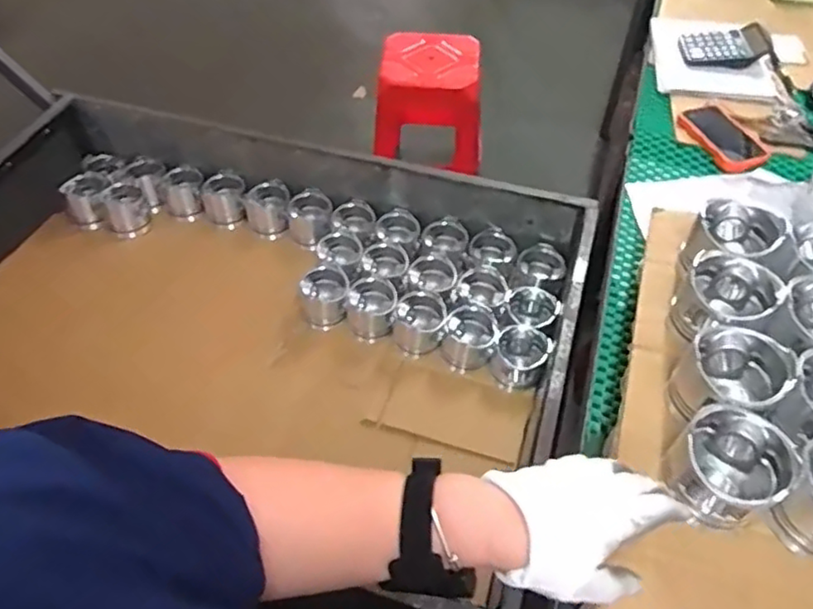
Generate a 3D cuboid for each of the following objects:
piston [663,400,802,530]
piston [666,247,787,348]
[{"bbox_3d":[0.291,0.148,0.579,0.093,0.072,0.089,0,52,0],"label":"piston"},{"bbox_3d":[0.344,0.001,0.696,0.089,0.082,0.091,25,56,18],"label":"piston"}]

